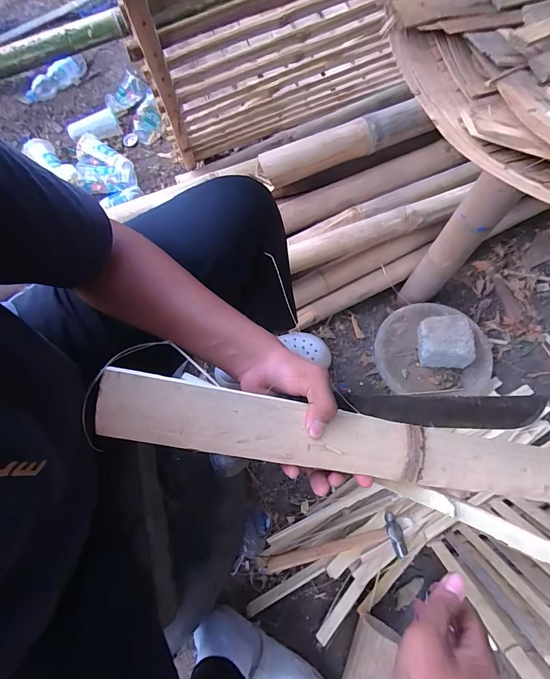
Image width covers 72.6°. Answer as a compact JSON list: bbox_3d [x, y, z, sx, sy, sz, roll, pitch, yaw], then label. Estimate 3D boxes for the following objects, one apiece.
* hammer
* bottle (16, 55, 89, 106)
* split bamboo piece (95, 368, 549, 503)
[{"bbox_3d":[0.116,0.407,0.737,0.267,0.030,0.073,-9,69,-3],"label":"hammer"},{"bbox_3d":[-0.725,-0.846,1.215,0.244,0.080,0.055,-29,72,-10],"label":"bottle"},{"bbox_3d":[0.107,0.100,0.345,0.511,0.017,0.054,11,69,-10],"label":"split bamboo piece"}]

